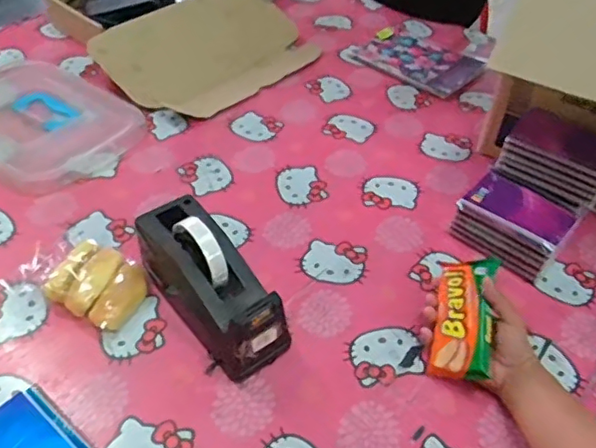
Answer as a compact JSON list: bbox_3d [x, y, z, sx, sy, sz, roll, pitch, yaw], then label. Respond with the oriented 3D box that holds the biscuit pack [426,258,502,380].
[{"bbox_3d":[0.182,0.101,0.638,0.068,0.018,0.135,-10,57,36],"label":"biscuit pack"}]

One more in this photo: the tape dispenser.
[{"bbox_3d":[-0.097,0.062,0.644,0.080,0.115,0.203,-30,54,-30],"label":"tape dispenser"}]

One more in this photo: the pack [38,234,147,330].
[{"bbox_3d":[-0.234,0.068,0.675,0.106,0.045,0.081,25,49,20],"label":"pack"}]

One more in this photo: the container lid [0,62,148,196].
[{"bbox_3d":[-0.428,-0.171,0.923,0.356,0.021,0.231,28,50,22],"label":"container lid"}]

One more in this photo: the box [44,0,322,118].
[{"bbox_3d":[-0.241,-0.394,1.121,0.464,0.077,0.387,33,52,26],"label":"box"}]

